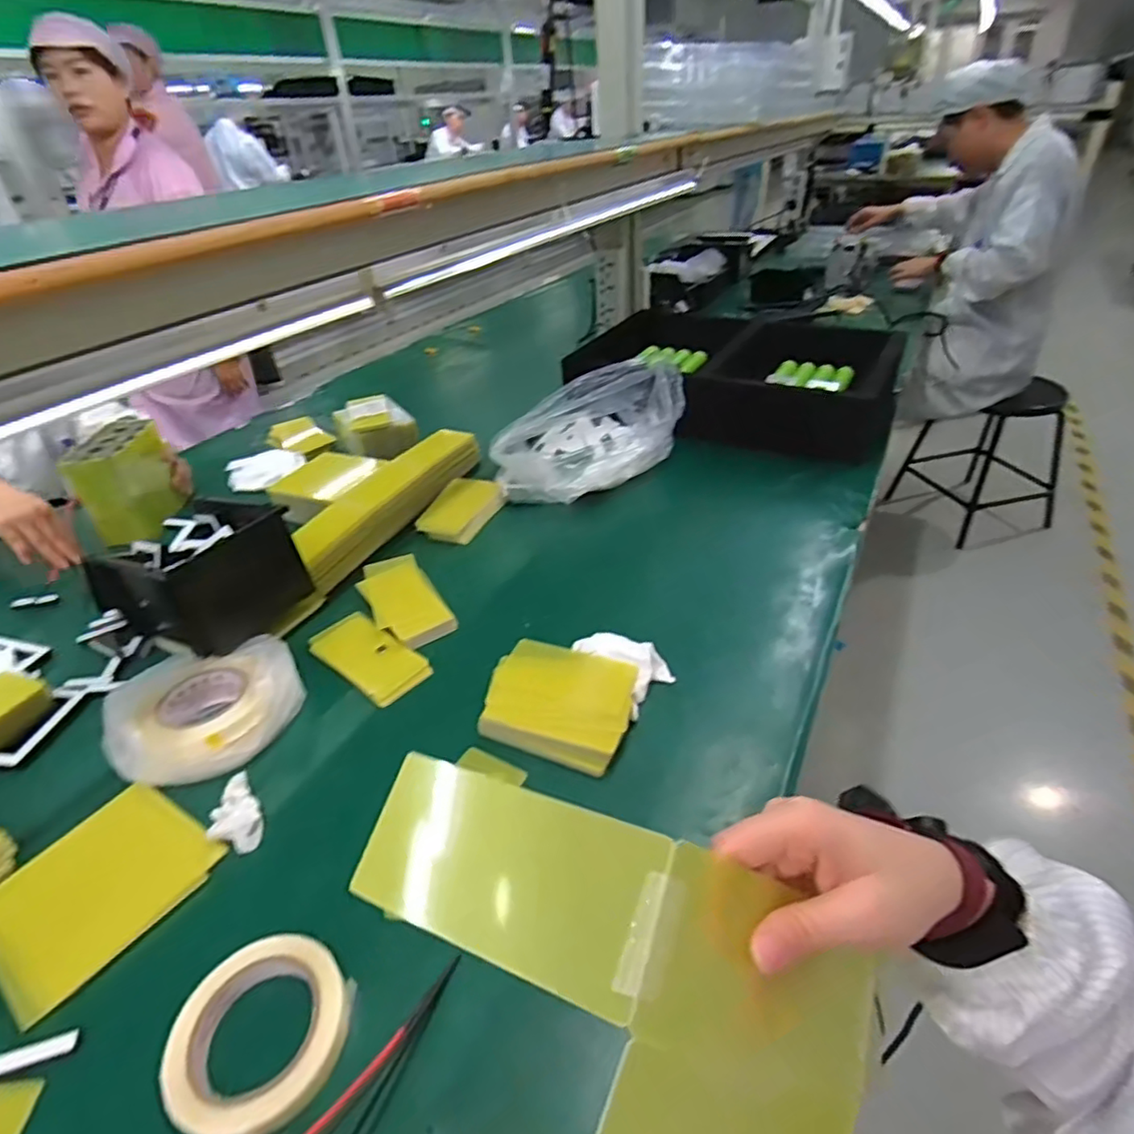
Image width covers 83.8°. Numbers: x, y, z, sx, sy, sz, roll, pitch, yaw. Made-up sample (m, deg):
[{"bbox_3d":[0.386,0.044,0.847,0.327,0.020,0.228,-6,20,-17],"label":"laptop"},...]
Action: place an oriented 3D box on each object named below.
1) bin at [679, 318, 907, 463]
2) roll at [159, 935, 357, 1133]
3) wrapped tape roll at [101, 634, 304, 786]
[{"bbox_3d":[0.393,-0.311,1.092,0.303,0.116,0.311,13,40,21],"label":"bin"},{"bbox_3d":[-0.206,0.317,0.429,0.104,0.033,0.112,-3,36,2],"label":"roll"},{"bbox_3d":[-0.377,0.141,0.654,0.180,0.059,0.151,-9,37,-7],"label":"wrapped tape roll"}]

